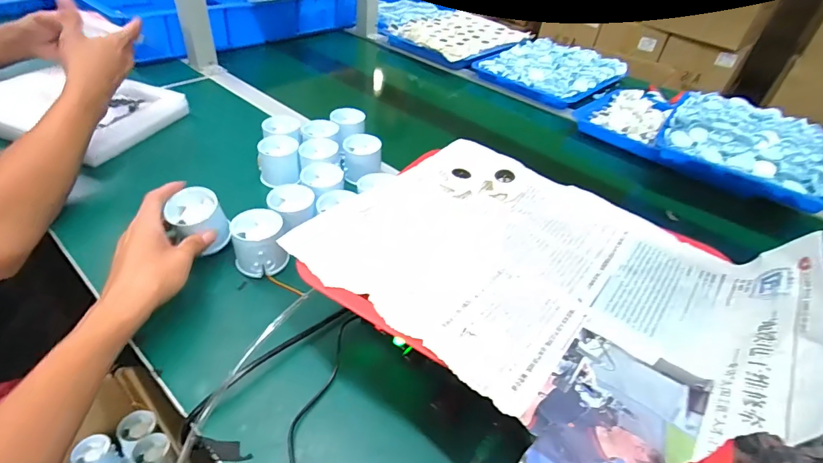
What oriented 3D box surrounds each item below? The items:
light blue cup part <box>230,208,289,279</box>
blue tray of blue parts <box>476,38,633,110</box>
[{"bbox_3d":[-0.160,0.010,0.457,0.050,0.046,0.052,-8,42,-18],"label":"light blue cup part"},{"bbox_3d":[0.326,-0.369,0.982,0.238,0.047,0.287,34,46,28],"label":"blue tray of blue parts"}]

